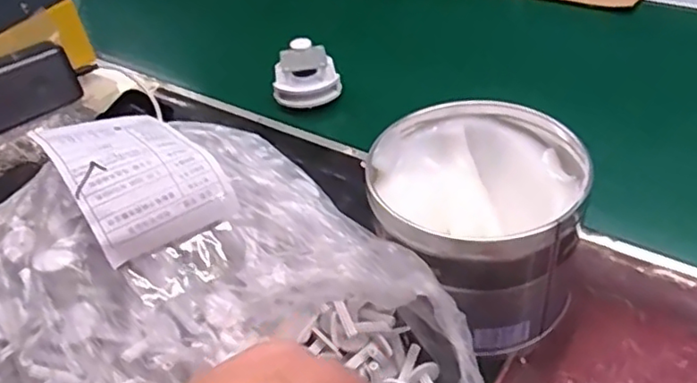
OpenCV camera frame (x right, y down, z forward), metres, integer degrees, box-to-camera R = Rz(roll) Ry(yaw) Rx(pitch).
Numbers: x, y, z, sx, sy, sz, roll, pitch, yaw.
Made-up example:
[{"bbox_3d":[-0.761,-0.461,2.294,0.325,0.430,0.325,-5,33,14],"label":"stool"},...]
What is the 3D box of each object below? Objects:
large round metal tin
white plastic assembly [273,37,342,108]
[{"bbox_3d":[0.081,0.020,0.390,0.125,0.097,0.131,-4,42,3],"label":"large round metal tin"},{"bbox_3d":[-0.043,-0.118,0.610,0.062,0.039,0.063,-8,41,-2],"label":"white plastic assembly"}]

